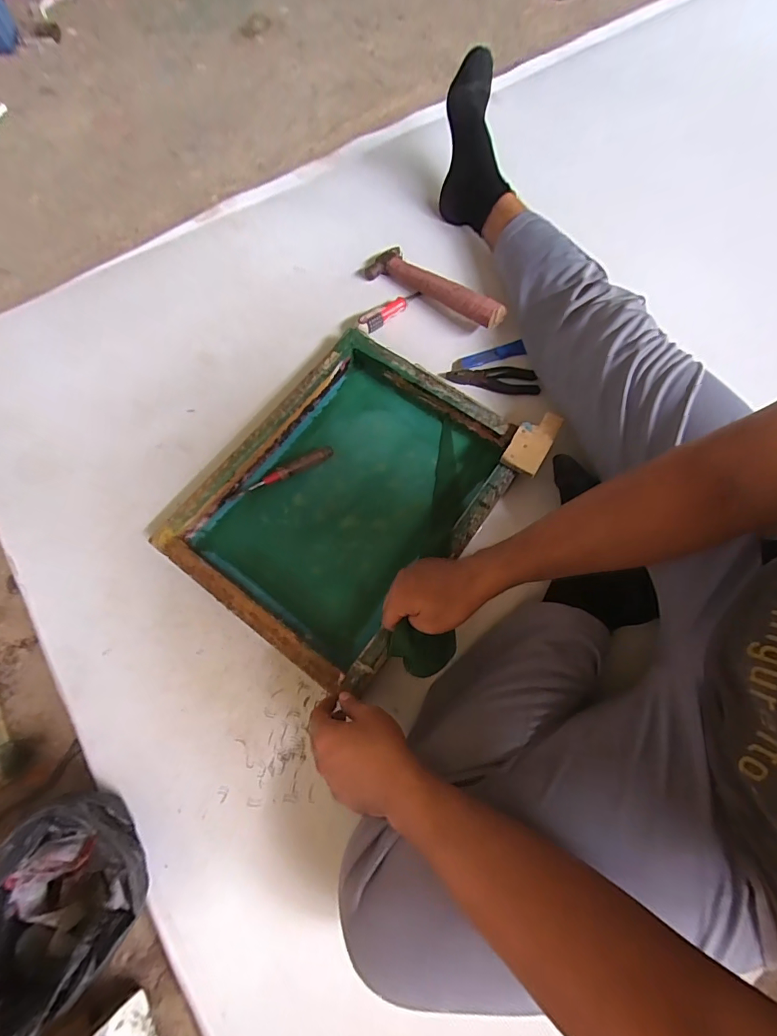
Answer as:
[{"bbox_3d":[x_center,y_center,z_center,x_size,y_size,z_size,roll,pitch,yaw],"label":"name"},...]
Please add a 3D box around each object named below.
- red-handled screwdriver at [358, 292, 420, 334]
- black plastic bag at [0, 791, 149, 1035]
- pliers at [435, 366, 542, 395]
[{"bbox_3d":[0.001,-0.353,0.738,0.128,0.023,0.025,-33,74,-11],"label":"red-handled screwdriver"},{"bbox_3d":[-0.338,0.393,0.446,0.143,0.095,0.155,-43,76,-13],"label":"black plastic bag"},{"bbox_3d":[0.165,-0.224,0.707,0.153,0.021,0.045,8,71,3],"label":"pliers"}]

